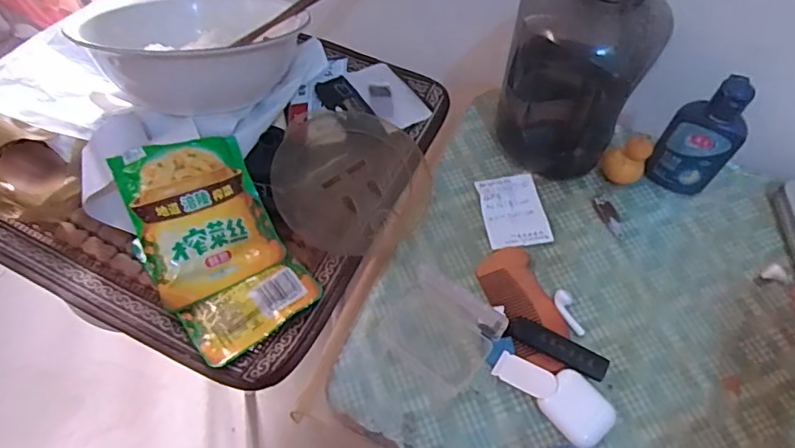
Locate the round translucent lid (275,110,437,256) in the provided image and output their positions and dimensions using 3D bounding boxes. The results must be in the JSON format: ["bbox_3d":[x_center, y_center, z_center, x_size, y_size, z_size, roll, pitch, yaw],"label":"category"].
[{"bbox_3d":[-0.041,-0.042,0.510,0.142,0.015,0.142,4,71,-11],"label":"round translucent lid"}]

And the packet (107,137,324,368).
[{"bbox_3d":[-0.153,0.013,0.448,0.107,0.019,0.182,-29,86,-22],"label":"packet"}]

